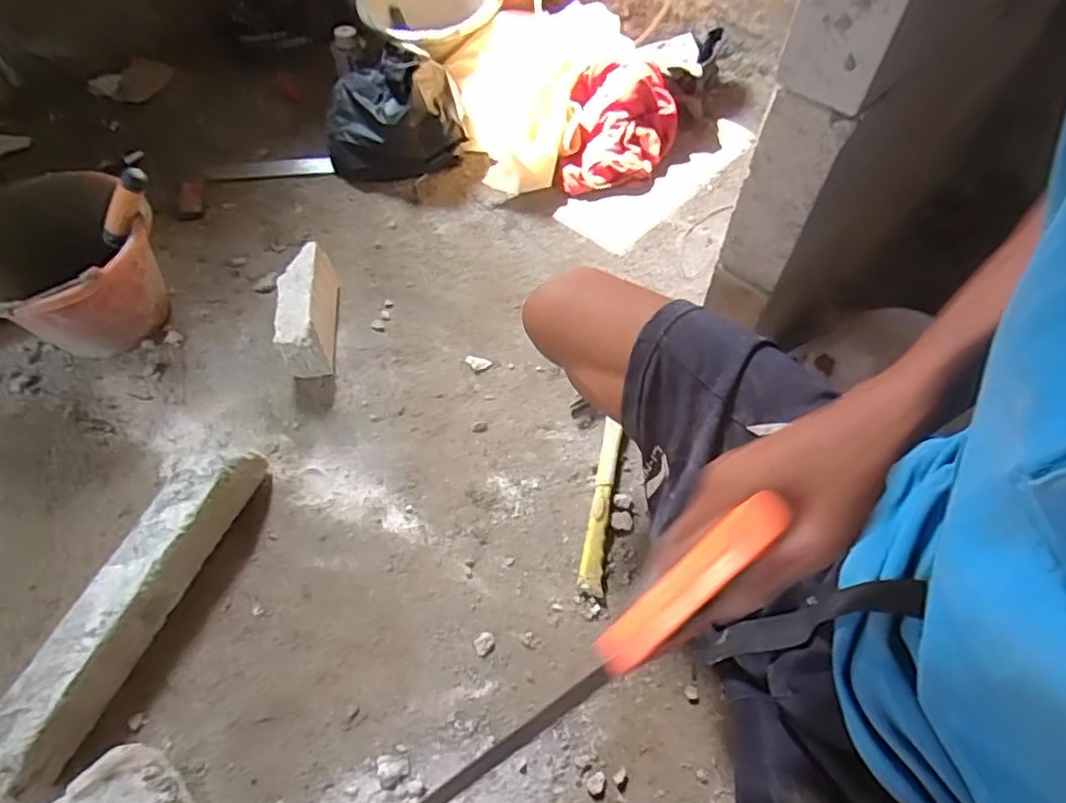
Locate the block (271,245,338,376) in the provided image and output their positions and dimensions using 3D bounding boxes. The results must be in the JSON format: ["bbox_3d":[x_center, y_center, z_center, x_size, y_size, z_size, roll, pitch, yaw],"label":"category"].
[{"bbox_3d":[-0.318,-0.127,0.870,0.075,0.082,0.186,-8,59,-2],"label":"block"}]

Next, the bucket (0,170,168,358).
[{"bbox_3d":[-0.617,-0.166,0.836,0.214,0.173,0.227,-1,59,2],"label":"bucket"}]

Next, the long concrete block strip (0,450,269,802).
[{"bbox_3d":[-0.429,0.216,0.665,0.064,0.083,0.380,20,62,14],"label":"long concrete block strip"}]

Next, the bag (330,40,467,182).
[{"bbox_3d":[-0.251,-0.500,1.043,0.223,0.159,0.192,-13,59,-6],"label":"bag"}]

